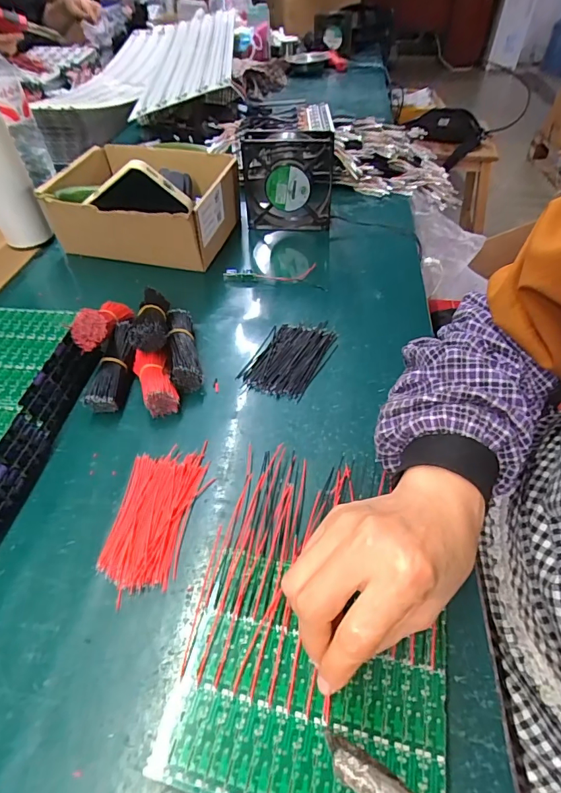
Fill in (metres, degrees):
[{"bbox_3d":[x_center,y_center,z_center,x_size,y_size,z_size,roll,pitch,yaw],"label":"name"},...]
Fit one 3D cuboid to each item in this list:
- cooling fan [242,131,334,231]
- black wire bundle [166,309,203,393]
[{"bbox_3d":[0.010,-0.296,0.605,0.125,0.130,0.045,1,47,3],"label":"cooling fan"},{"bbox_3d":[-0.101,-0.052,0.451,0.027,0.036,0.103,-10,48,-8],"label":"black wire bundle"}]

